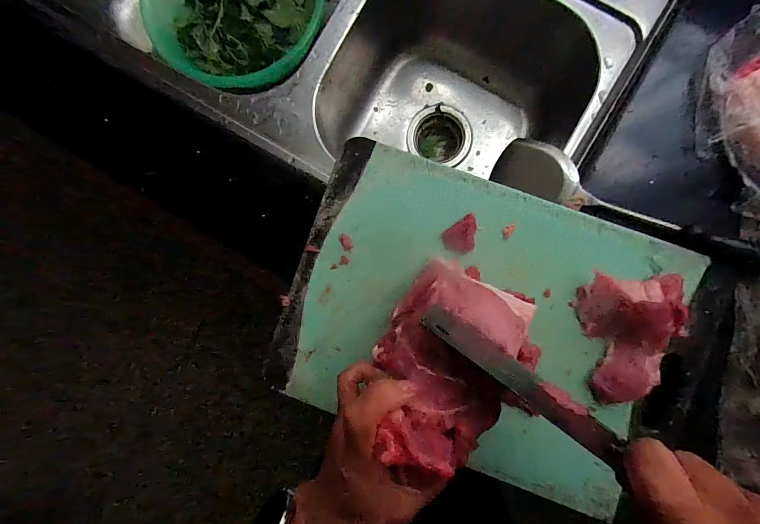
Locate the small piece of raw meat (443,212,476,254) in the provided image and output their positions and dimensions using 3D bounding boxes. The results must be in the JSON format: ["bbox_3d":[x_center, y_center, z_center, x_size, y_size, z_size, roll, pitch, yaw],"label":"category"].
[{"bbox_3d":[0.089,-0.027,0.369,0.041,0.019,0.032,-36,88,1],"label":"small piece of raw meat"}]

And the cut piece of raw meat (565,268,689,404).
[{"bbox_3d":[0.265,0.079,0.345,0.099,0.036,0.136,-9,91,3],"label":"cut piece of raw meat"}]

